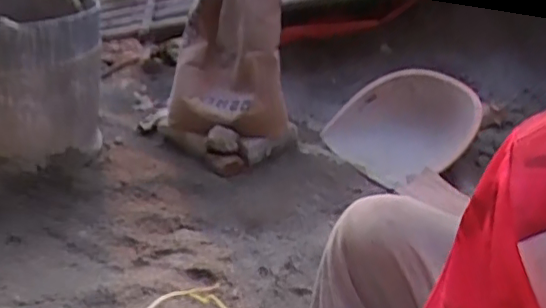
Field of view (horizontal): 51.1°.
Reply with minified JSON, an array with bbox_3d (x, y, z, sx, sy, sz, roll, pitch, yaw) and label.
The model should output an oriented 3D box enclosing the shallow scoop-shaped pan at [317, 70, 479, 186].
[{"bbox_3d":[0.410,-0.102,1.708,0.404,0.119,0.466,33,66,29],"label":"shallow scoop-shaped pan"}]

